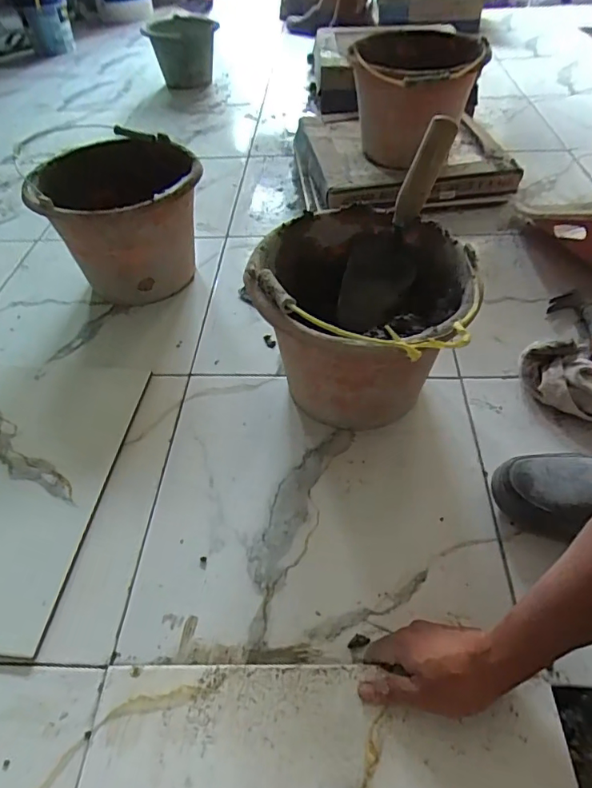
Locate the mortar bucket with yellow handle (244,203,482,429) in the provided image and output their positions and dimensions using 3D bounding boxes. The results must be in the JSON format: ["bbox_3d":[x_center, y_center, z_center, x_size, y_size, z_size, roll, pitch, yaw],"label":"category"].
[{"bbox_3d":[0.083,-0.081,0.648,0.254,0.212,0.273,-2,47,2],"label":"mortar bucket with yellow handle"}]

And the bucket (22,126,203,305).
[{"bbox_3d":[-0.284,-0.287,0.877,0.249,0.206,0.261,-3,45,3],"label":"bucket"}]

